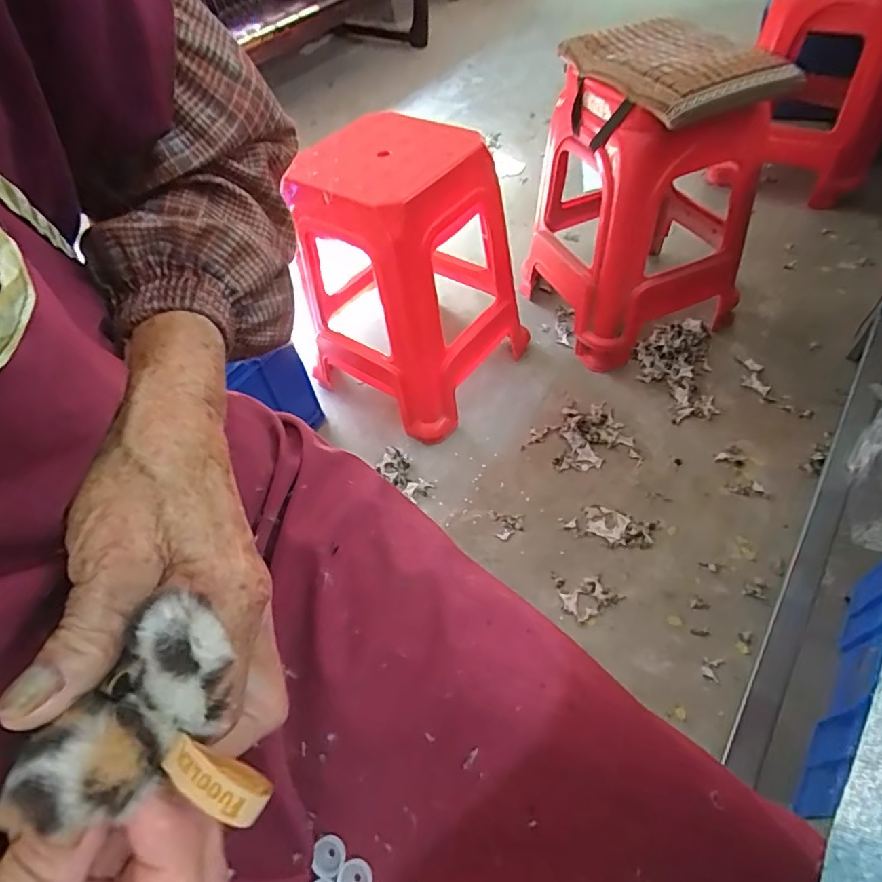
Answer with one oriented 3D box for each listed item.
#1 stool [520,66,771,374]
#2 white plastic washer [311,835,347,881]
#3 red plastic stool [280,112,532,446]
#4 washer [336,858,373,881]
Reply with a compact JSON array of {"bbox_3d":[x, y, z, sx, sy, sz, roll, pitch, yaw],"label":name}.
[{"bbox_3d":[0.454,-0.521,1.186,0.439,0.504,0.424,-21,53,-10],"label":"stool"},{"bbox_3d":[-0.055,0.204,0.260,0.015,0.007,0.017,-6,69,4],"label":"white plastic washer"},{"bbox_3d":[-0.047,-0.335,1.090,0.348,0.509,0.389,32,62,26],"label":"red plastic stool"},{"bbox_3d":[-0.042,0.211,0.255,0.017,0.004,0.016,-4,52,5],"label":"washer"}]

